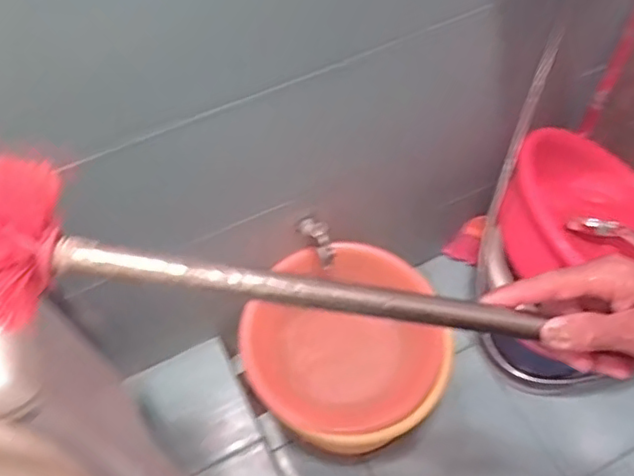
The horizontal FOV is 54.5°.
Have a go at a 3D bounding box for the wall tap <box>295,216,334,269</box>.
[{"bbox_3d":[0.000,-0.005,0.973,0.033,0.058,0.097,-26,63,-14],"label":"wall tap"}]

